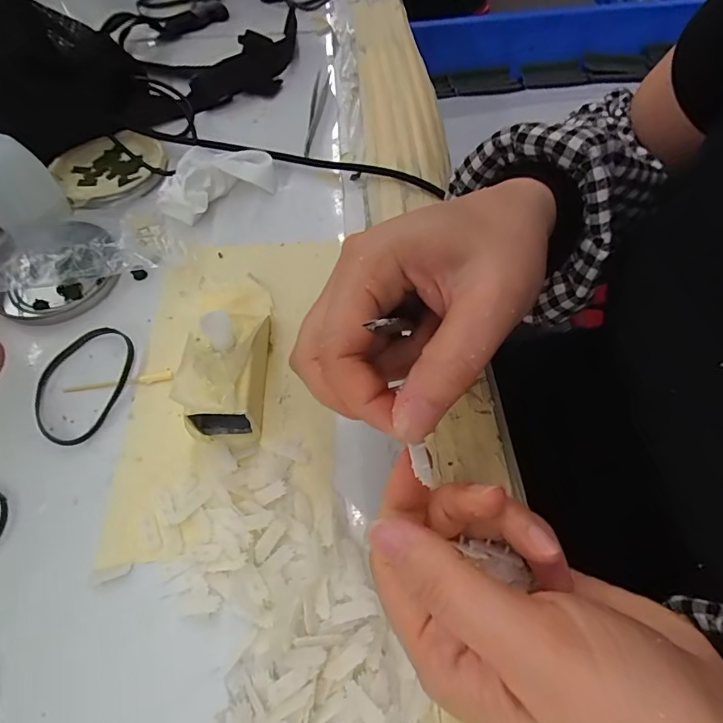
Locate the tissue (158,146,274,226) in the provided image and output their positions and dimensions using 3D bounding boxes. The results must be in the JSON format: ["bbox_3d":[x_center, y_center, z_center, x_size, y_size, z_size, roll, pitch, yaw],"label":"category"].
[{"bbox_3d":[-0.107,-0.133,0.330,0.084,0.027,0.060,-39,67,-21],"label":"tissue"}]

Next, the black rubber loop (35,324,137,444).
[{"bbox_3d":[-0.154,0.010,0.259,0.046,0.008,0.070,16,60,9],"label":"black rubber loop"}]

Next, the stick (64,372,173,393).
[{"bbox_3d":[-0.135,0.012,0.259,0.058,0.004,0.007,-8,59,-5],"label":"stick"}]

